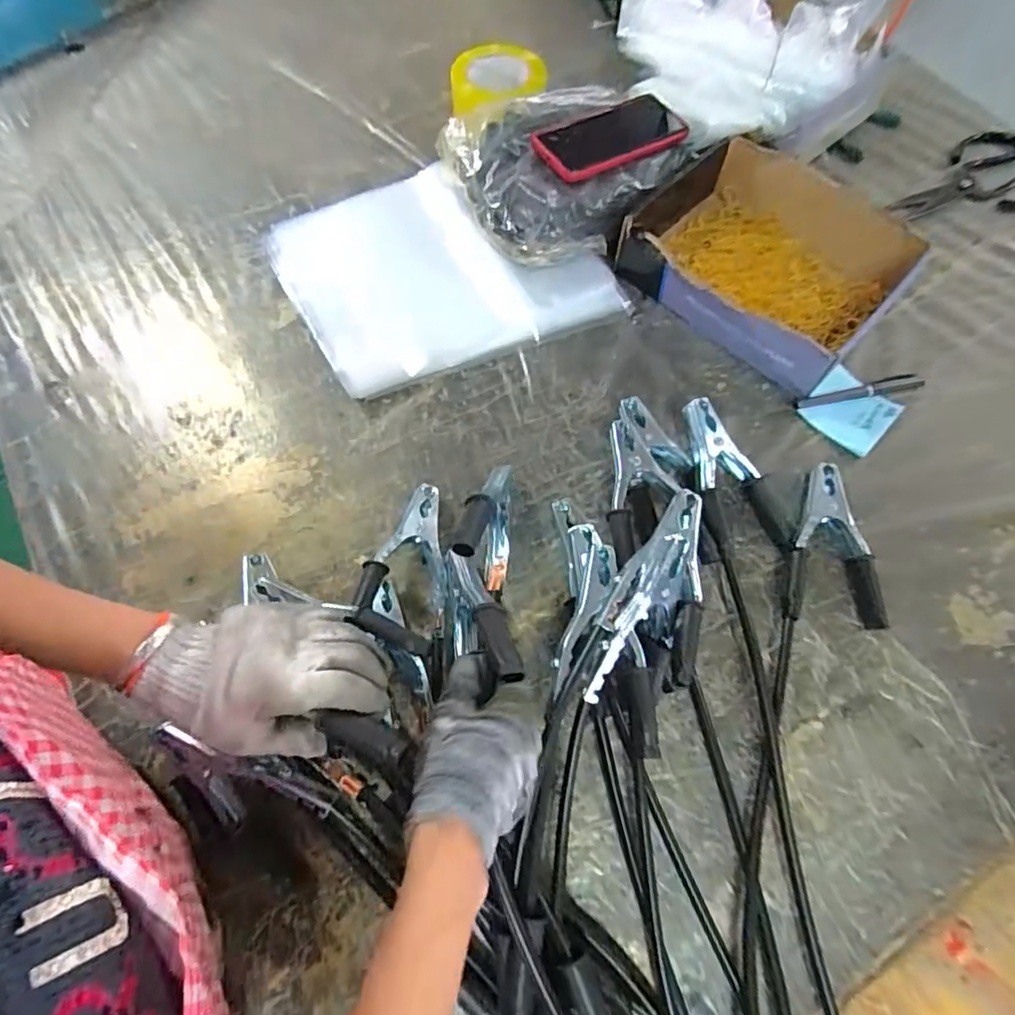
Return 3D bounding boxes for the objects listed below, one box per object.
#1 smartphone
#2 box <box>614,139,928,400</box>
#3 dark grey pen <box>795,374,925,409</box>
[{"bbox_3d":[0.112,-0.403,0.611,0.166,0.014,0.081,-28,70,-9],"label":"smartphone"},{"bbox_3d":[0.268,-0.267,0.600,0.259,0.063,0.216,40,74,15],"label":"box"},{"bbox_3d":[0.350,-0.115,0.559,0.133,0.011,0.015,-13,69,-4],"label":"dark grey pen"}]

